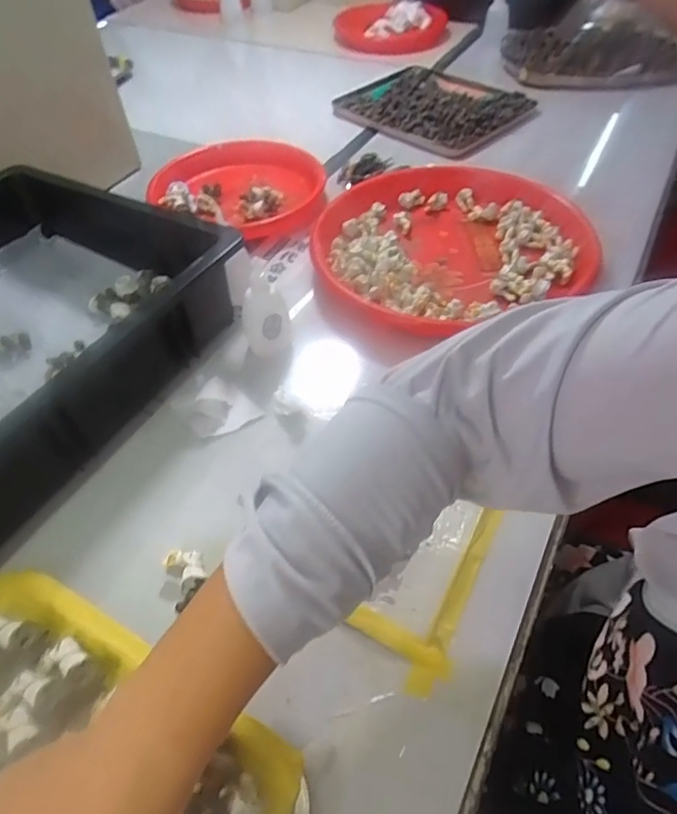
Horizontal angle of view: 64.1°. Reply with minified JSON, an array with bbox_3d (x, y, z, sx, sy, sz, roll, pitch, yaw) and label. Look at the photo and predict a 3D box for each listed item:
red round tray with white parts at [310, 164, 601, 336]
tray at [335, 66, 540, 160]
[{"bbox_3d":[0.119,-0.184,0.592,0.298,0.033,0.254,-24,53,-16],"label":"red round tray with white parts"},{"bbox_3d":[0.141,-0.480,0.843,0.281,0.021,0.215,34,60,28],"label":"tray"}]

